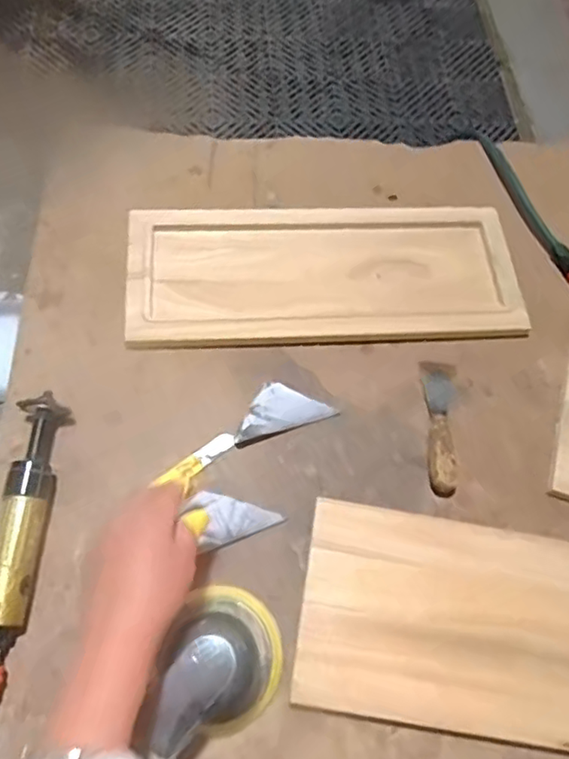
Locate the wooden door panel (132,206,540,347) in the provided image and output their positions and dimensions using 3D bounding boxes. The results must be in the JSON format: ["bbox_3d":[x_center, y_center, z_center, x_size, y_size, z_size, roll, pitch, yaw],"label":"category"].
[{"bbox_3d":[0.049,-0.131,0.706,0.454,0.022,0.204,-1,63,-4],"label":"wooden door panel"}]

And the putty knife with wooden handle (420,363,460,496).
[{"bbox_3d":[0.169,0.047,0.637,0.035,0.025,0.152,5,63,-1],"label":"putty knife with wooden handle"}]

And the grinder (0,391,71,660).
[{"bbox_3d":[-0.250,0.125,0.545,0.059,0.039,0.228,4,63,-2],"label":"grinder"}]

